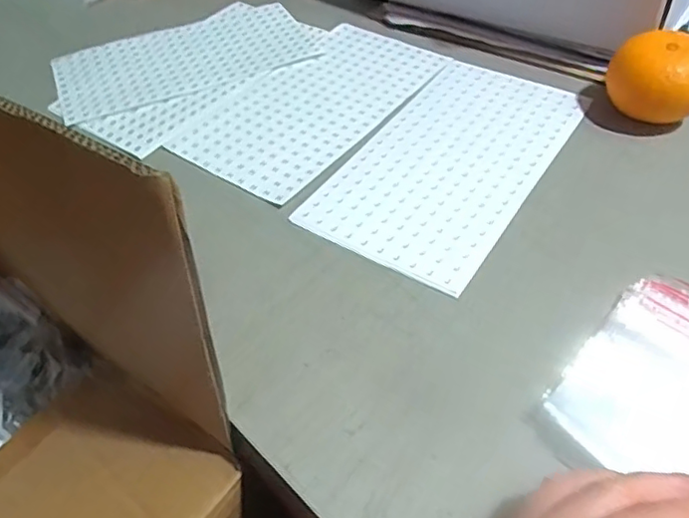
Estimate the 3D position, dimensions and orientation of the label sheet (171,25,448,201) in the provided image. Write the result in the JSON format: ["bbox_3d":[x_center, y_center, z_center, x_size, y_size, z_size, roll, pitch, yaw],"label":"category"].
[{"bbox_3d":[-0.023,-0.132,0.485,0.125,0.004,0.227,28,56,24],"label":"label sheet"}]

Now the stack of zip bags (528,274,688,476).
[{"bbox_3d":[0.162,0.064,0.293,0.085,0.013,0.125,33,60,28],"label":"stack of zip bags"}]

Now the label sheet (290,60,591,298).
[{"bbox_3d":[0.080,-0.076,0.426,0.124,0.004,0.229,26,57,24],"label":"label sheet"}]

